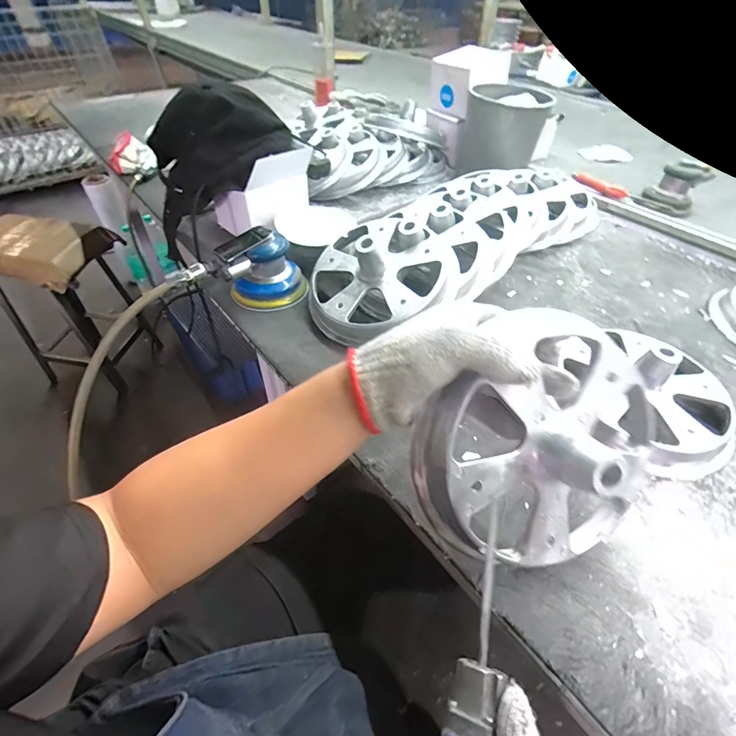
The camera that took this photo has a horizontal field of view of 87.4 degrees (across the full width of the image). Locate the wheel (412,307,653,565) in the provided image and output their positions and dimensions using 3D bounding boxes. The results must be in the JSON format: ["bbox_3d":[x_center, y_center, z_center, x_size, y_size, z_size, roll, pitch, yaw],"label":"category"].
[{"bbox_3d":[0.142,0.067,0.284,0.185,0.068,0.197,0,92,-8],"label":"wheel"}]

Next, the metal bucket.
[{"bbox_3d":[0.309,-0.528,0.873,0.149,0.164,0.154,1,47,-1],"label":"metal bucket"}]

